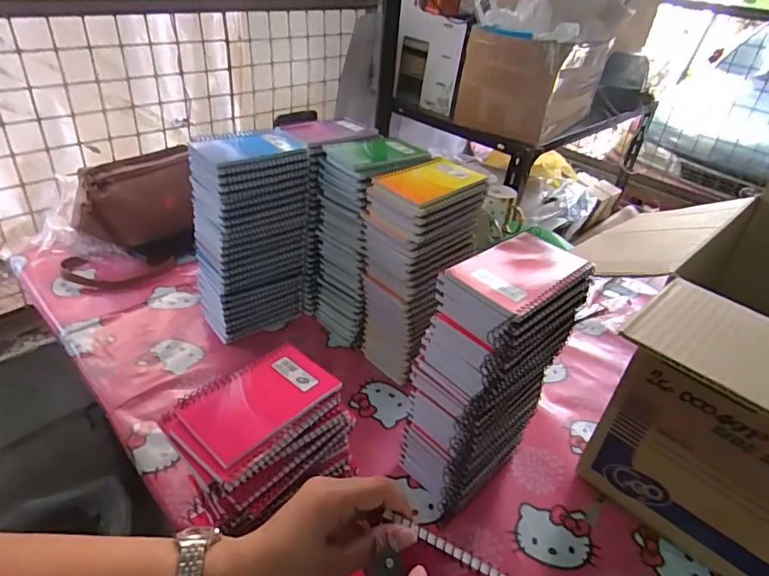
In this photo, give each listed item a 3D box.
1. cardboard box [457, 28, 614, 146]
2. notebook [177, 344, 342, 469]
[{"bbox_3d":[0.352,-0.503,1.224,0.249,0.205,0.321,29,41,29],"label":"cardboard box"},{"bbox_3d":[-0.115,0.102,0.470,0.084,0.008,0.131,31,41,31],"label":"notebook"}]

